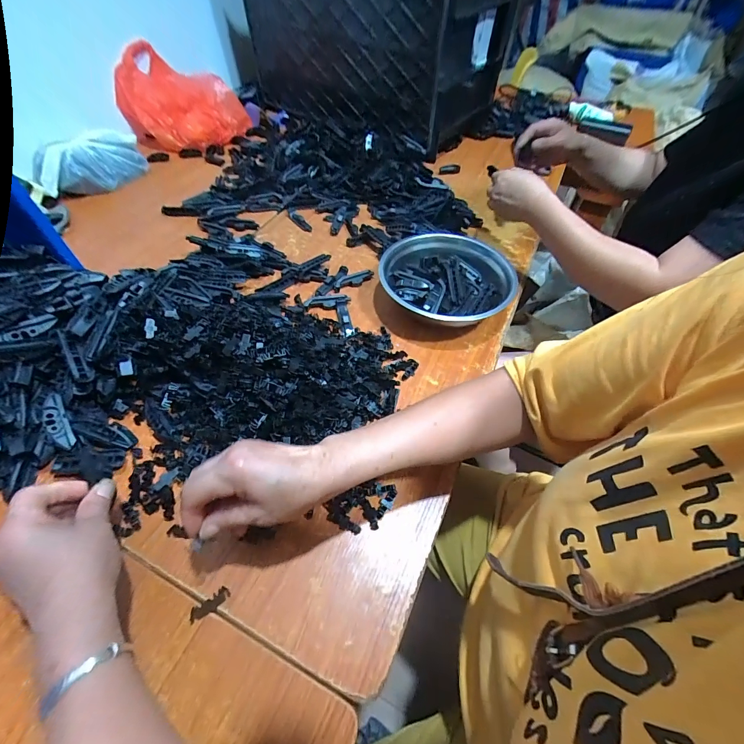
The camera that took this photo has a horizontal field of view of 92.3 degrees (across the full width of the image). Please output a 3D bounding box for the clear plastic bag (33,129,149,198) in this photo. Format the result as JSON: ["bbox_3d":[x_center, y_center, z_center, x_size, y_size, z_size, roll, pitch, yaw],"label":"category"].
[{"bbox_3d":[-0.589,-0.445,0.761,0.082,0.089,0.229,29,57,18],"label":"clear plastic bag"}]

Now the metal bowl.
[{"bbox_3d":[0.113,-0.139,0.559,0.196,0.061,0.200,0,53,0],"label":"metal bowl"}]

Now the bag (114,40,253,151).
[{"bbox_3d":[-0.454,-0.699,0.909,0.231,0.151,0.286,20,55,14],"label":"bag"}]

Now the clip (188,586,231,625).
[{"bbox_3d":[-0.148,0.211,0.324,0.037,0.007,0.013,-29,58,-21],"label":"clip"}]

